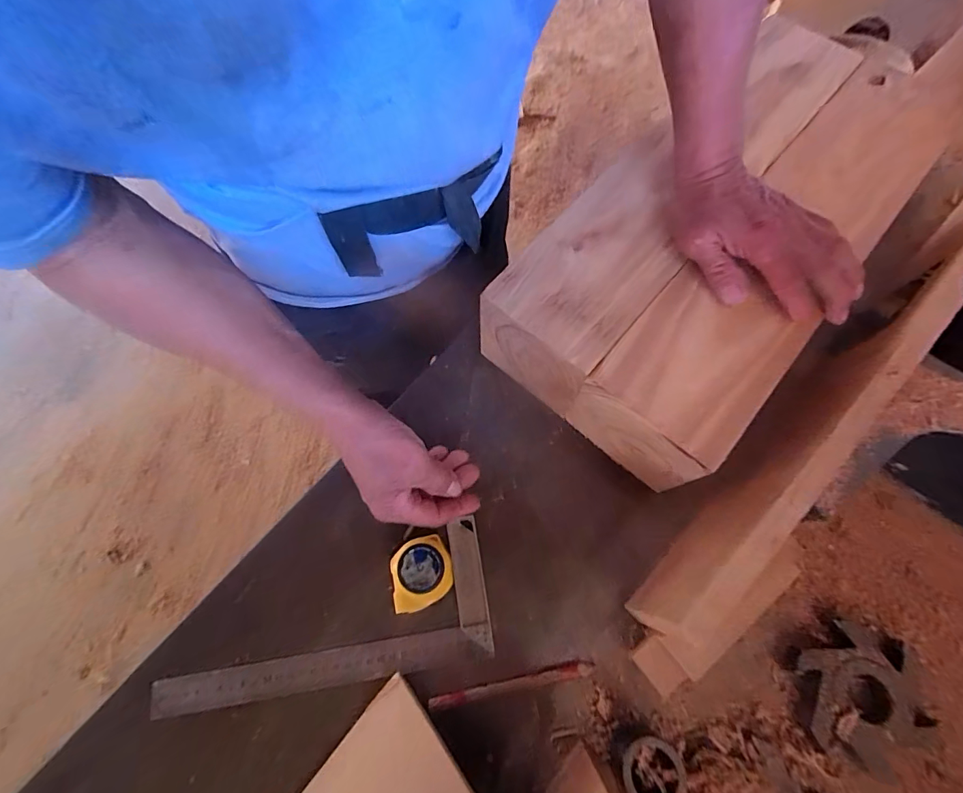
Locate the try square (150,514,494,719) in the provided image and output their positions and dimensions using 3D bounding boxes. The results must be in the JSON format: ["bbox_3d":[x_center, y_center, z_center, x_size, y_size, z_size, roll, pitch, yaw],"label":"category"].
[{"bbox_3d":[-0.143,0.199,0.399,0.294,0.012,0.115,-9,68,-3],"label":"try square"}]

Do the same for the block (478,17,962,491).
[{"bbox_3d":[0.259,-0.167,0.452,0.507,0.109,0.229,-43,73,-11],"label":"block"}]

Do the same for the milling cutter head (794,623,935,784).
[{"bbox_3d":[0.324,0.253,0.369,0.101,0.021,0.106,0,68,1],"label":"milling cutter head"}]

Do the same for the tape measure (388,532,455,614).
[{"bbox_3d":[-0.055,0.159,0.401,0.056,0.036,0.062,-16,68,-6],"label":"tape measure"}]

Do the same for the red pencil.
[{"bbox_3d":[0.026,0.250,0.378,0.142,0.007,0.012,-10,68,-3],"label":"red pencil"}]

